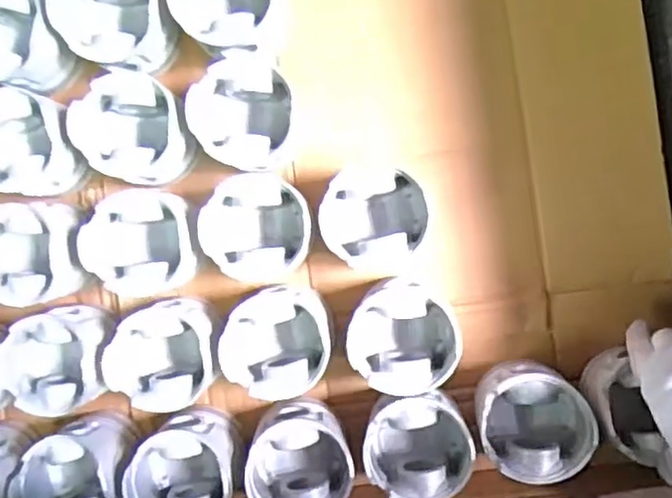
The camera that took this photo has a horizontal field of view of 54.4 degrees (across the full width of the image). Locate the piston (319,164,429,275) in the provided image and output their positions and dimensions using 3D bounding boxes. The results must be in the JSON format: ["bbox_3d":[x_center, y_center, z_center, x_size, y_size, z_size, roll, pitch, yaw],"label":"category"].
[{"bbox_3d":[0.036,-0.029,0.598,0.092,0.070,0.095,0,93,5],"label":"piston"}]

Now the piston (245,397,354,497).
[{"bbox_3d":[-0.031,0.195,0.602,0.096,0.061,0.092,9,94,5],"label":"piston"}]

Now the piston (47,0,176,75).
[{"bbox_3d":[-0.205,-0.218,0.614,0.109,0.073,0.097,37,95,2],"label":"piston"}]

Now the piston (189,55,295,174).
[{"bbox_3d":[-0.080,-0.127,0.605,0.089,0.083,0.095,0,93,5],"label":"piston"}]

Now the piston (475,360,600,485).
[{"bbox_3d":[0.172,0.151,0.579,0.093,0.073,0.090,0,93,5],"label":"piston"}]

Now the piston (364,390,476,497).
[{"bbox_3d":[0.074,0.175,0.595,0.094,0.067,0.095,0,93,5],"label":"piston"}]

